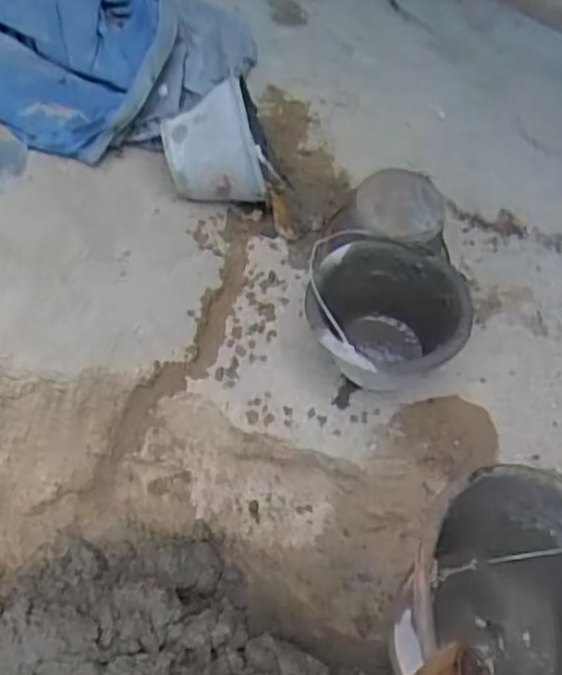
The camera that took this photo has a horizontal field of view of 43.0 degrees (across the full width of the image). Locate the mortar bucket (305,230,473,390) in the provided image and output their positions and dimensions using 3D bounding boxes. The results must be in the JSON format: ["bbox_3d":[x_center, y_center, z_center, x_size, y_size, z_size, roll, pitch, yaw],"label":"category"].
[{"bbox_3d":[0.165,-0.017,1.146,0.251,0.174,0.229,1,59,-2],"label":"mortar bucket"}]

